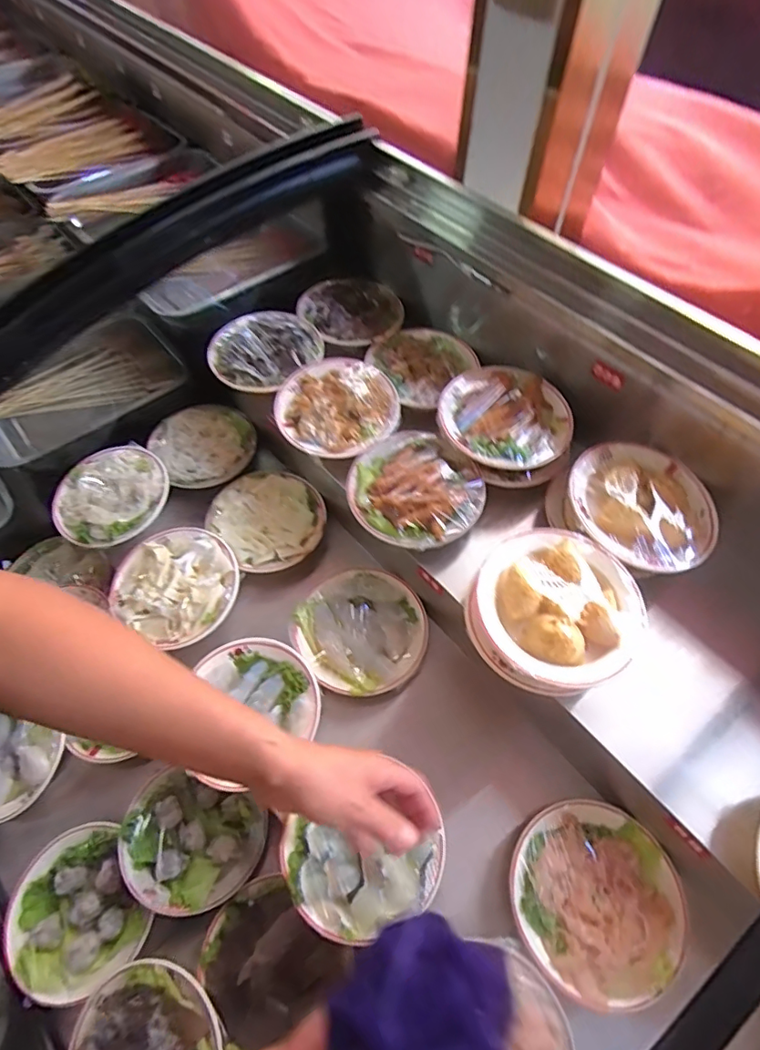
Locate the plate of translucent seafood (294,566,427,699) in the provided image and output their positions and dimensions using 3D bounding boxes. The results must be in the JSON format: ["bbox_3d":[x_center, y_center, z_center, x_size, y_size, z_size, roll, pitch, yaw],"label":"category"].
[{"bbox_3d":[-0.020,0.121,0.607,0.147,0.017,0.144,0,58,0],"label":"plate of translucent seafood"}]

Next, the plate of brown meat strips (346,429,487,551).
[{"bbox_3d":[0.040,-0.043,0.584,0.137,0.028,0.147,-39,66,-22],"label":"plate of brown meat strips"}]

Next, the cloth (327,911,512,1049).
[{"bbox_3d":[0.025,0.298,0.306,0.101,0.034,0.102,8,61,8],"label":"cloth"}]

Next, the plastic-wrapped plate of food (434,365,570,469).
[{"bbox_3d":[0.146,-0.126,0.607,0.146,0.038,0.140,0,58,0],"label":"plastic-wrapped plate of food"}]

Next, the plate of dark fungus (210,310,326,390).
[{"bbox_3d":[-0.157,-0.242,0.707,0.145,0.020,0.141,0,58,0],"label":"plate of dark fungus"}]

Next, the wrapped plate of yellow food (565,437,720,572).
[{"bbox_3d":[0.273,-0.025,0.537,0.146,0.038,0.146,0,58,0],"label":"wrapped plate of yellow food"}]

